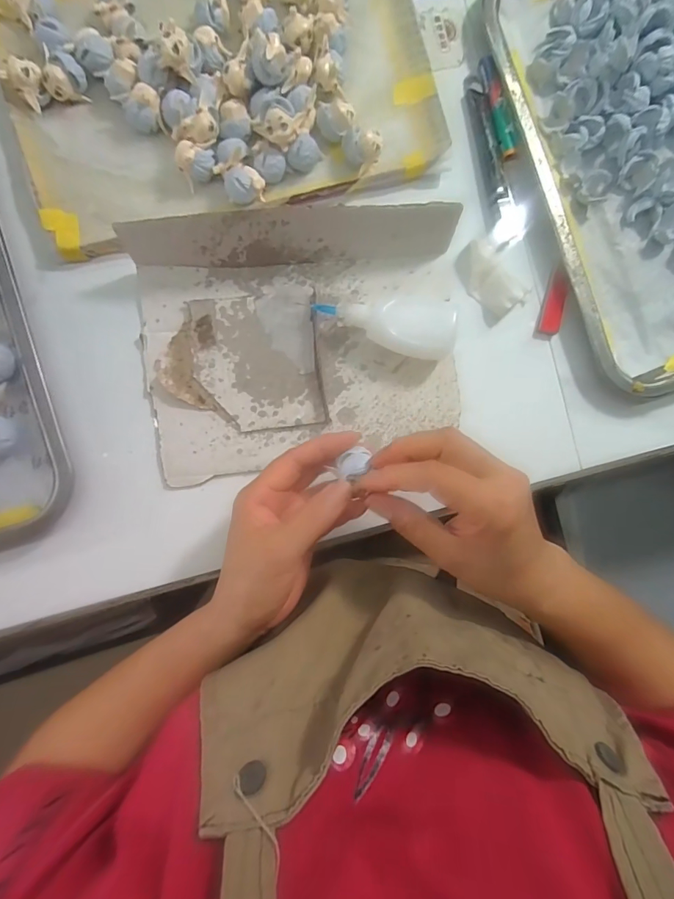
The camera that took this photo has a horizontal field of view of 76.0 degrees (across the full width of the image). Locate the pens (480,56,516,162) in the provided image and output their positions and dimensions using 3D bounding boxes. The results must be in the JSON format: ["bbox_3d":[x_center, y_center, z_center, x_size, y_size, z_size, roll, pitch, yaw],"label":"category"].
[{"bbox_3d":[0.126,-0.267,0.338,0.010,0.007,0.082,-13,92,-4],"label":"pens"}]

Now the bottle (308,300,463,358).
[{"bbox_3d":[0.037,-0.090,0.323,0.100,0.031,0.039,6,90,-4],"label":"bottle"}]

